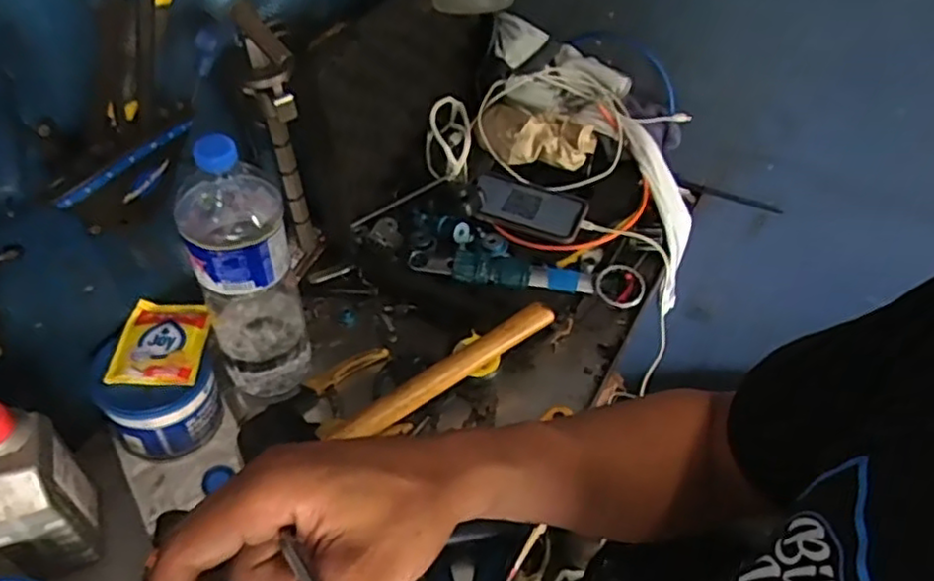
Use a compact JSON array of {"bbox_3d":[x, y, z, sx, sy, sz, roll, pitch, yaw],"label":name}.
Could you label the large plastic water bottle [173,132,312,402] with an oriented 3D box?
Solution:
[{"bbox_3d":[-0.208,-0.014,0.623,0.088,0.307,0.100,-16,53,-17],"label":"large plastic water bottle"}]

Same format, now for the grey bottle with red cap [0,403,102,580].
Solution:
[{"bbox_3d":[-0.350,0.166,0.531,0.059,0.181,0.075,-15,52,-16],"label":"grey bottle with red cap"}]

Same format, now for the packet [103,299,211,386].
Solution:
[{"bbox_3d":[-0.292,0.049,0.639,0.081,0.010,0.098,4,49,-1],"label":"packet"}]

